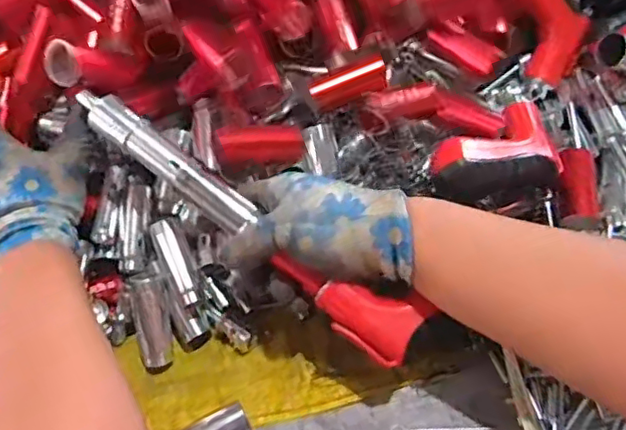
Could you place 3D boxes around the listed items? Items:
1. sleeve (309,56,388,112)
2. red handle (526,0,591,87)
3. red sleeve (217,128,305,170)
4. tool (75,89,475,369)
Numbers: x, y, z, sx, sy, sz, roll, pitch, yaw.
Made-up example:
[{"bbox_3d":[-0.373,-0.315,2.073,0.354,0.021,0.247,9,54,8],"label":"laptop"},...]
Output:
[{"bbox_3d":[0.028,-0.103,0.461,0.059,0.024,0.018,-20,59,-10],"label":"sleeve"},{"bbox_3d":[0.204,-0.184,0.521,0.052,0.030,0.129,-28,104,-15],"label":"red handle"},{"bbox_3d":[-0.037,-0.048,0.421,0.062,0.021,0.017,-9,56,-19],"label":"red sleeve"},{"bbox_3d":[-0.036,0.003,0.403,0.303,0.031,0.045,37,65,8],"label":"tool"}]

